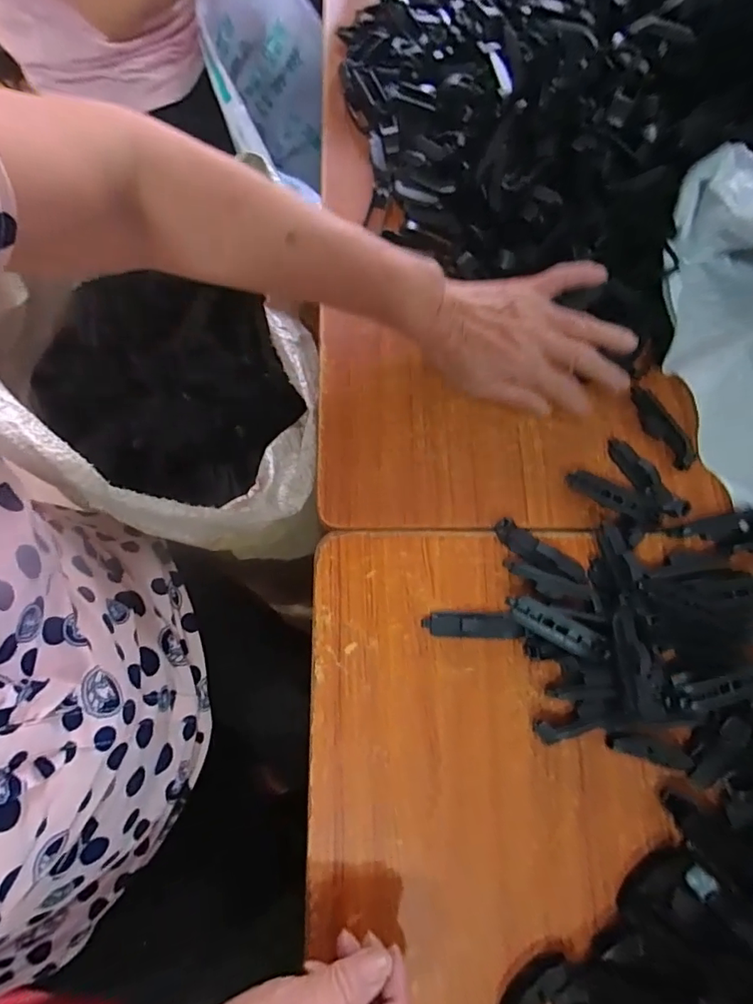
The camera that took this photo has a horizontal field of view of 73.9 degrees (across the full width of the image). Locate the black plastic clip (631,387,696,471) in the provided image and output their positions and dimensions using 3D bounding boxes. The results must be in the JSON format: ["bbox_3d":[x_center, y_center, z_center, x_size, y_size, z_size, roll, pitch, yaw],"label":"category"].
[{"bbox_3d":[0.230,-0.060,0.404,0.016,0.015,0.074,-29,79,-10],"label":"black plastic clip"}]

